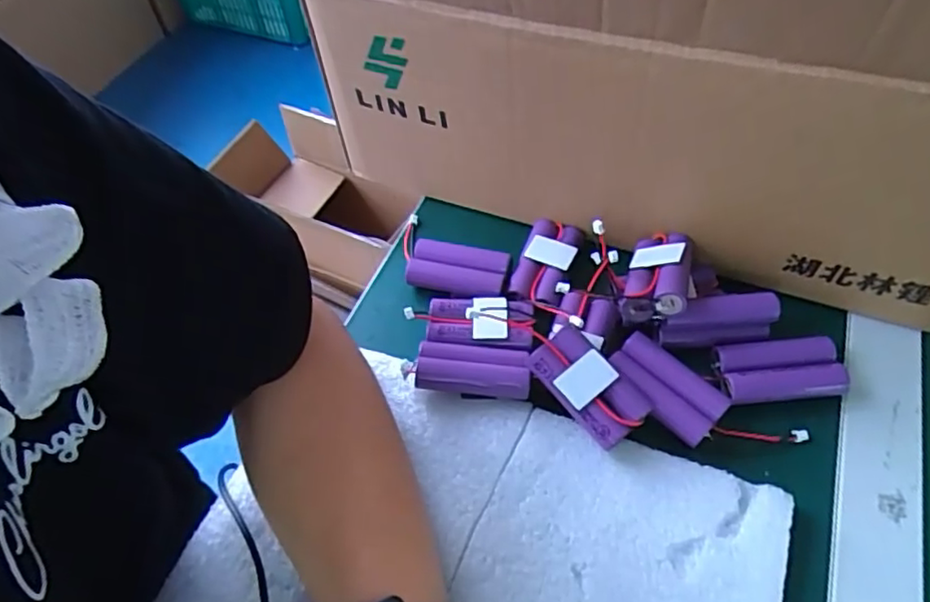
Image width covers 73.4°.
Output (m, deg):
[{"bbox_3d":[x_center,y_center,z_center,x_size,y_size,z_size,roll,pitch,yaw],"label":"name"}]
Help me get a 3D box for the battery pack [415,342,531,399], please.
[{"bbox_3d":[0.005,0.039,0.366,0.064,0.016,0.031,1,55,4],"label":"battery pack"}]

